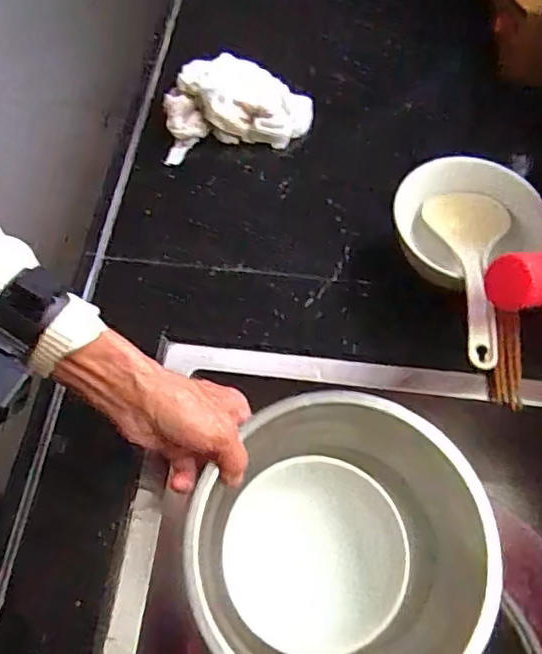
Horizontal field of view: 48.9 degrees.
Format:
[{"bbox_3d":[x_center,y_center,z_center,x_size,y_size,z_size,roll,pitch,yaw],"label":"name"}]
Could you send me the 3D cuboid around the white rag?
[{"bbox_3d":[-0.037,-0.236,0.620,0.151,0.041,0.104,-10,61,-6],"label":"white rag"}]

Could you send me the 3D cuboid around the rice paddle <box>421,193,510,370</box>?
[{"bbox_3d":[0.158,-0.041,0.480,0.072,0.041,0.194,12,42,6],"label":"rice paddle"}]

